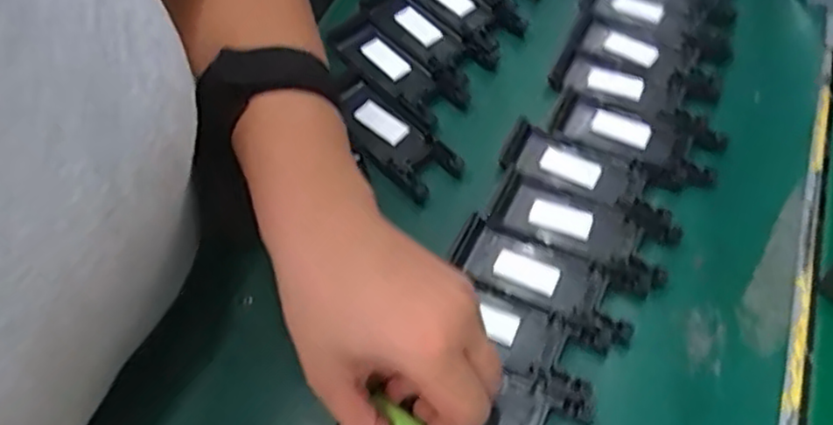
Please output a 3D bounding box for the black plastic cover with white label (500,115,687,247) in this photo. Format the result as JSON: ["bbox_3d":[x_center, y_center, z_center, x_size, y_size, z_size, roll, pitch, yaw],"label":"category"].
[{"bbox_3d":[0.106,-0.021,0.411,0.113,0.011,0.039,30,62,18],"label":"black plastic cover with white label"}]

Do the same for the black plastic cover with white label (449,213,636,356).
[{"bbox_3d":[0.068,0.037,0.376,0.103,0.010,0.041,27,61,17],"label":"black plastic cover with white label"}]

